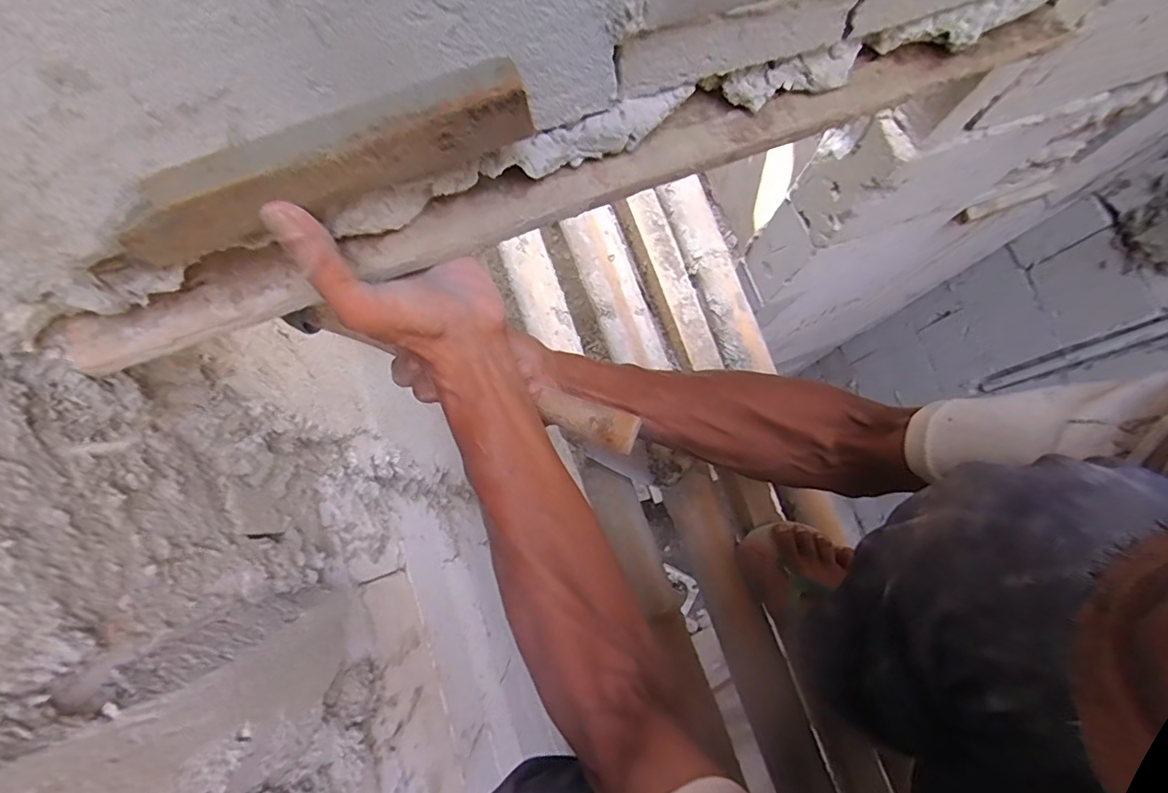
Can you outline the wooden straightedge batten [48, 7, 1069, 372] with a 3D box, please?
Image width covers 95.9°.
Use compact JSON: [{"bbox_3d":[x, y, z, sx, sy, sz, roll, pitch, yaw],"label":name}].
[{"bbox_3d":[-0.002,-0.144,0.350,0.681,0.021,0.038,-20,78,-3],"label":"wooden straightedge batten"}]

